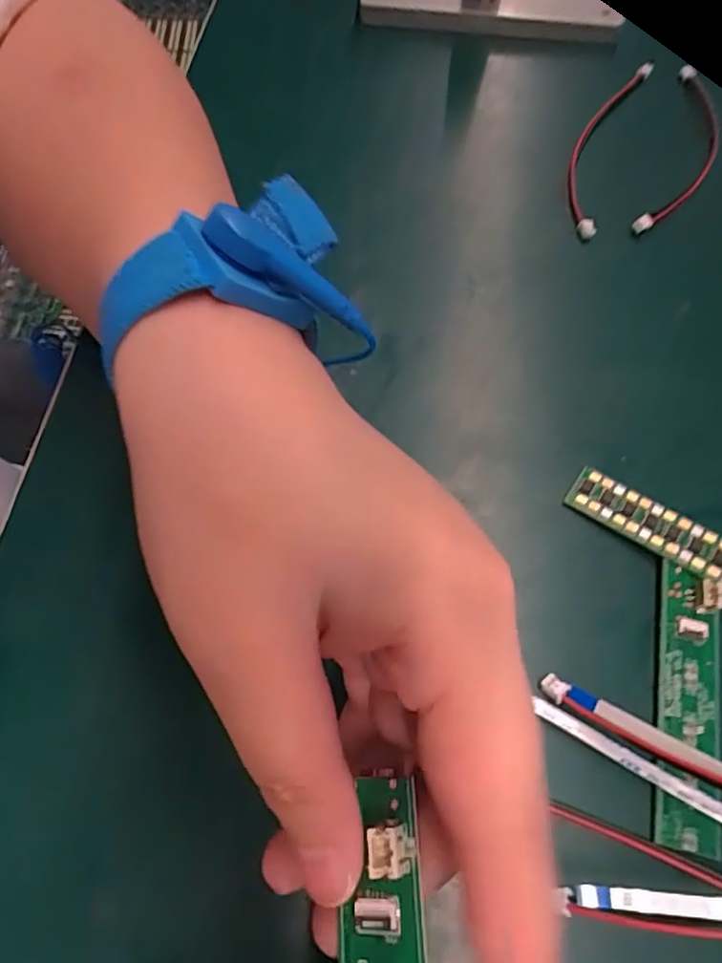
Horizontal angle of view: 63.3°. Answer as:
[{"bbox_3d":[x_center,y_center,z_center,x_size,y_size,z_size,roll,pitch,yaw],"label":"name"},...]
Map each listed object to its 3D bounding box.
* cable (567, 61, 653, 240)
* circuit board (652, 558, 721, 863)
[{"bbox_3d":[0.115,-0.163,0.279,0.021,0.006,0.129,22,65,8],"label":"cable"},{"bbox_3d":[0.096,0.063,0.171,0.018,0.008,0.079,13,67,10],"label":"circuit board"}]

